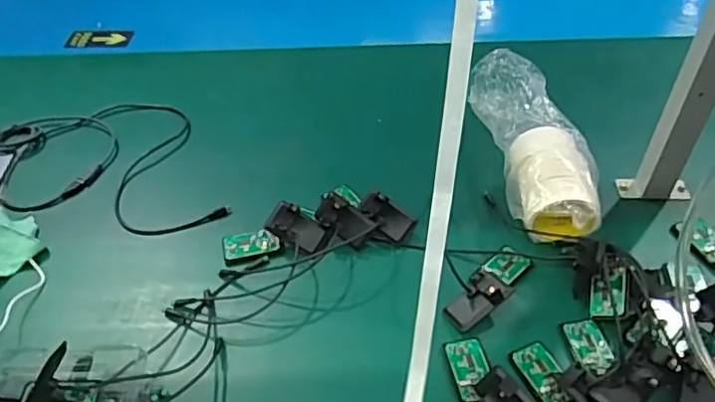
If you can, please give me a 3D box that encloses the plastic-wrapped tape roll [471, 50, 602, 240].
[{"bbox_3d":[0.264,-0.093,0.914,0.126,0.095,0.390,-5,44,0],"label":"plastic-wrapped tape roll"}]

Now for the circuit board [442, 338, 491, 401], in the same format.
[{"bbox_3d":[0.129,0.192,0.696,0.047,0.008,0.082,-9,45,-5],"label":"circuit board"}]

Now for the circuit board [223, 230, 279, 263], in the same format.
[{"bbox_3d":[-0.148,0.060,0.842,0.075,0.010,0.043,-13,45,-8],"label":"circuit board"}]

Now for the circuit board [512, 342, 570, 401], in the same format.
[{"bbox_3d":[0.211,0.194,0.689,0.041,0.011,0.079,-15,39,-12],"label":"circuit board"}]

